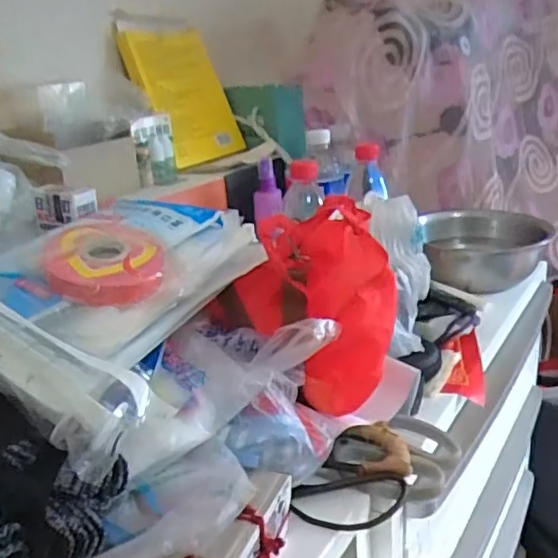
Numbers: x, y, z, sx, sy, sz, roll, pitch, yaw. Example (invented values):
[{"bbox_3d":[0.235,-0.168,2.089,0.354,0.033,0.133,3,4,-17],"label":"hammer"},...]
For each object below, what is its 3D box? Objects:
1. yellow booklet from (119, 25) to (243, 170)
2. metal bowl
[{"bbox_3d":[-0.126,-0.252,0.819,0.023,0.181,0.136,-3,23,45],"label":"yellow booklet"},{"bbox_3d":[0.297,-0.043,0.873,0.182,0.075,0.182,-2,21,7],"label":"metal bowl"}]

